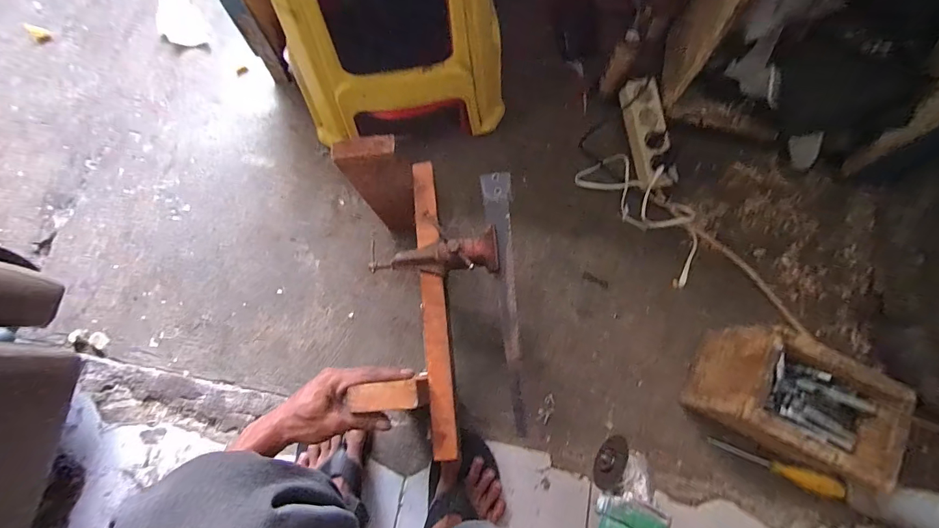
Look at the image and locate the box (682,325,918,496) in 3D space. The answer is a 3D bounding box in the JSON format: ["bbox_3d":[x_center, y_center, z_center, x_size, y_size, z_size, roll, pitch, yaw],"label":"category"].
[{"bbox_3d":[0.472,0.202,0.598,0.197,0.165,0.145,25,78,6],"label":"box"}]

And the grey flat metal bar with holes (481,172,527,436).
[{"bbox_3d":[0.057,0.041,0.524,0.038,0.010,0.340,-8,82,1],"label":"grey flat metal bar with holes"}]

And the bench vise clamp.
[{"bbox_3d":[-0.049,-0.015,0.527,0.167,0.062,0.056,-6,76,16],"label":"bench vise clamp"}]

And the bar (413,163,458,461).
[{"bbox_3d":[-0.048,0.050,0.544,0.033,0.018,0.403,-6,77,-1],"label":"bar"}]

